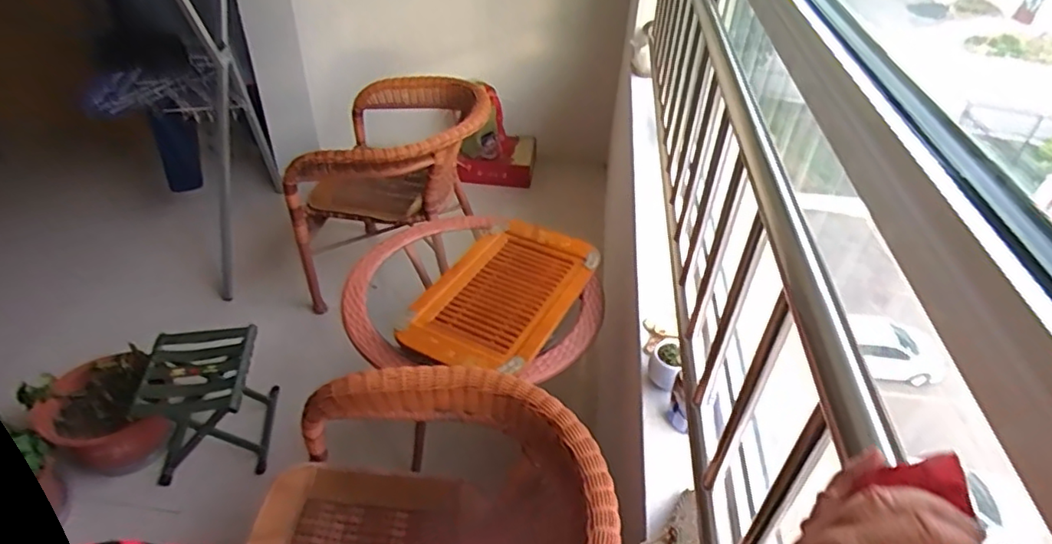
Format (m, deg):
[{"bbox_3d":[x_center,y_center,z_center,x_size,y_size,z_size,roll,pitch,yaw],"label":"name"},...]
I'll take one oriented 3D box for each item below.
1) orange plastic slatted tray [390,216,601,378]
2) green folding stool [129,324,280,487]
[{"bbox_3d":[-0.051,0.040,1.357,0.305,0.047,0.489,21,44,20],"label":"orange plastic slatted tray"},{"bbox_3d":[-0.866,0.379,1.678,0.263,0.323,0.307,-4,41,-7],"label":"green folding stool"}]

